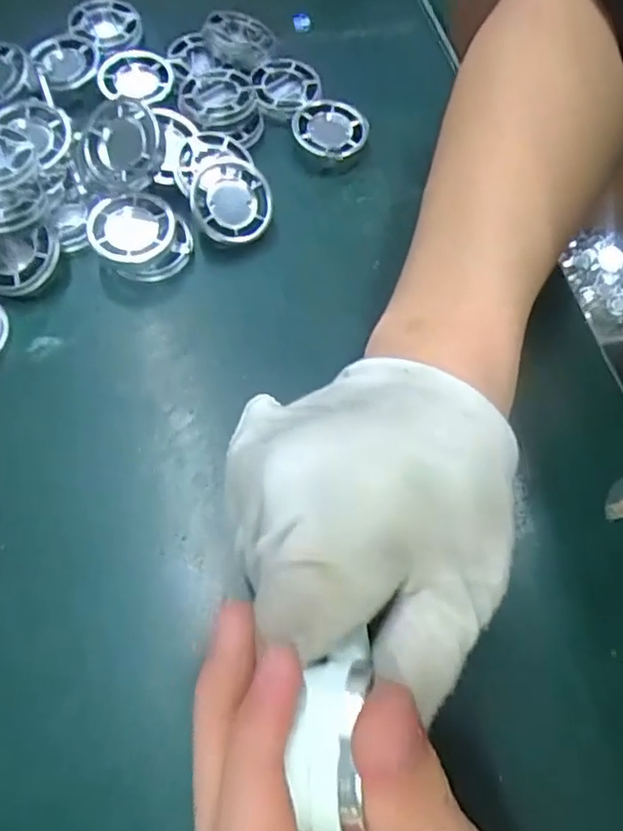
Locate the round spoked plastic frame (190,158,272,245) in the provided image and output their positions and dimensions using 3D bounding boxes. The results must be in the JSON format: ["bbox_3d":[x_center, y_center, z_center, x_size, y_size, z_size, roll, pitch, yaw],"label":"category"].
[{"bbox_3d":[-0.038,-0.102,0.305,0.036,0.011,0.040,-5,85,-14],"label":"round spoked plastic frame"}]

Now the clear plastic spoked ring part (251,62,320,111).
[{"bbox_3d":[-0.013,-0.177,0.346,0.036,0.006,0.036,1,67,-2],"label":"clear plastic spoked ring part"}]

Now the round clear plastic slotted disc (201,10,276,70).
[{"bbox_3d":[-0.038,-0.206,0.350,0.038,0.009,0.038,1,67,-2],"label":"round clear plastic slotted disc"}]

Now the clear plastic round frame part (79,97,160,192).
[{"bbox_3d":[-0.089,-0.123,0.291,0.037,0.011,0.039,2,100,10],"label":"clear plastic round frame part"}]

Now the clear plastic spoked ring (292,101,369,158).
[{"bbox_3d":[0.010,-0.148,0.334,0.038,0.009,0.033,-4,67,-4],"label":"clear plastic spoked ring"}]

